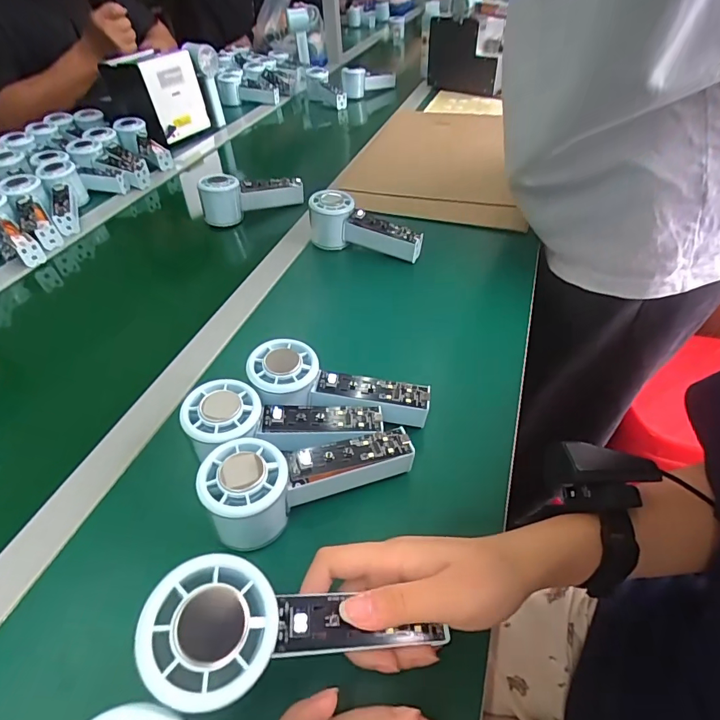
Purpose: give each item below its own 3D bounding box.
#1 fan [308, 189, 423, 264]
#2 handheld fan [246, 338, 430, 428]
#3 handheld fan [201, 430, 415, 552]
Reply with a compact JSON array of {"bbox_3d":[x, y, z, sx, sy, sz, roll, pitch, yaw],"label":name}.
[{"bbox_3d":[0.007,-0.176,0.567,0.151,0.059,0.054,10,47,12],"label":"fan"},{"bbox_3d":[-0.018,0.023,0.364,0.150,0.032,0.053,14,46,-4],"label":"handheld fan"},{"bbox_3d":[-0.033,0.080,0.314,0.146,0.054,0.055,-16,47,-13],"label":"handheld fan"}]

